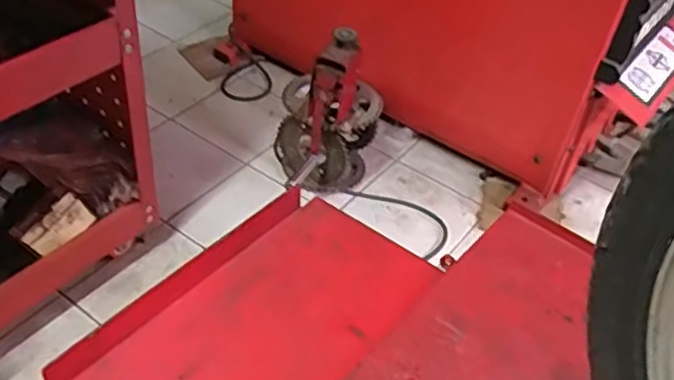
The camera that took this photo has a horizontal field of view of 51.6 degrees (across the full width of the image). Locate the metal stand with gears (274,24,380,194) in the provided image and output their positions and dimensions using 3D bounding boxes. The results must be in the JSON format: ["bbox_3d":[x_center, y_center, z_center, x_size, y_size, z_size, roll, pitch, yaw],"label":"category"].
[{"bbox_3d":[-0.013,-0.117,1.170,0.171,0.279,0.197,4,42,-3],"label":"metal stand with gears"}]

